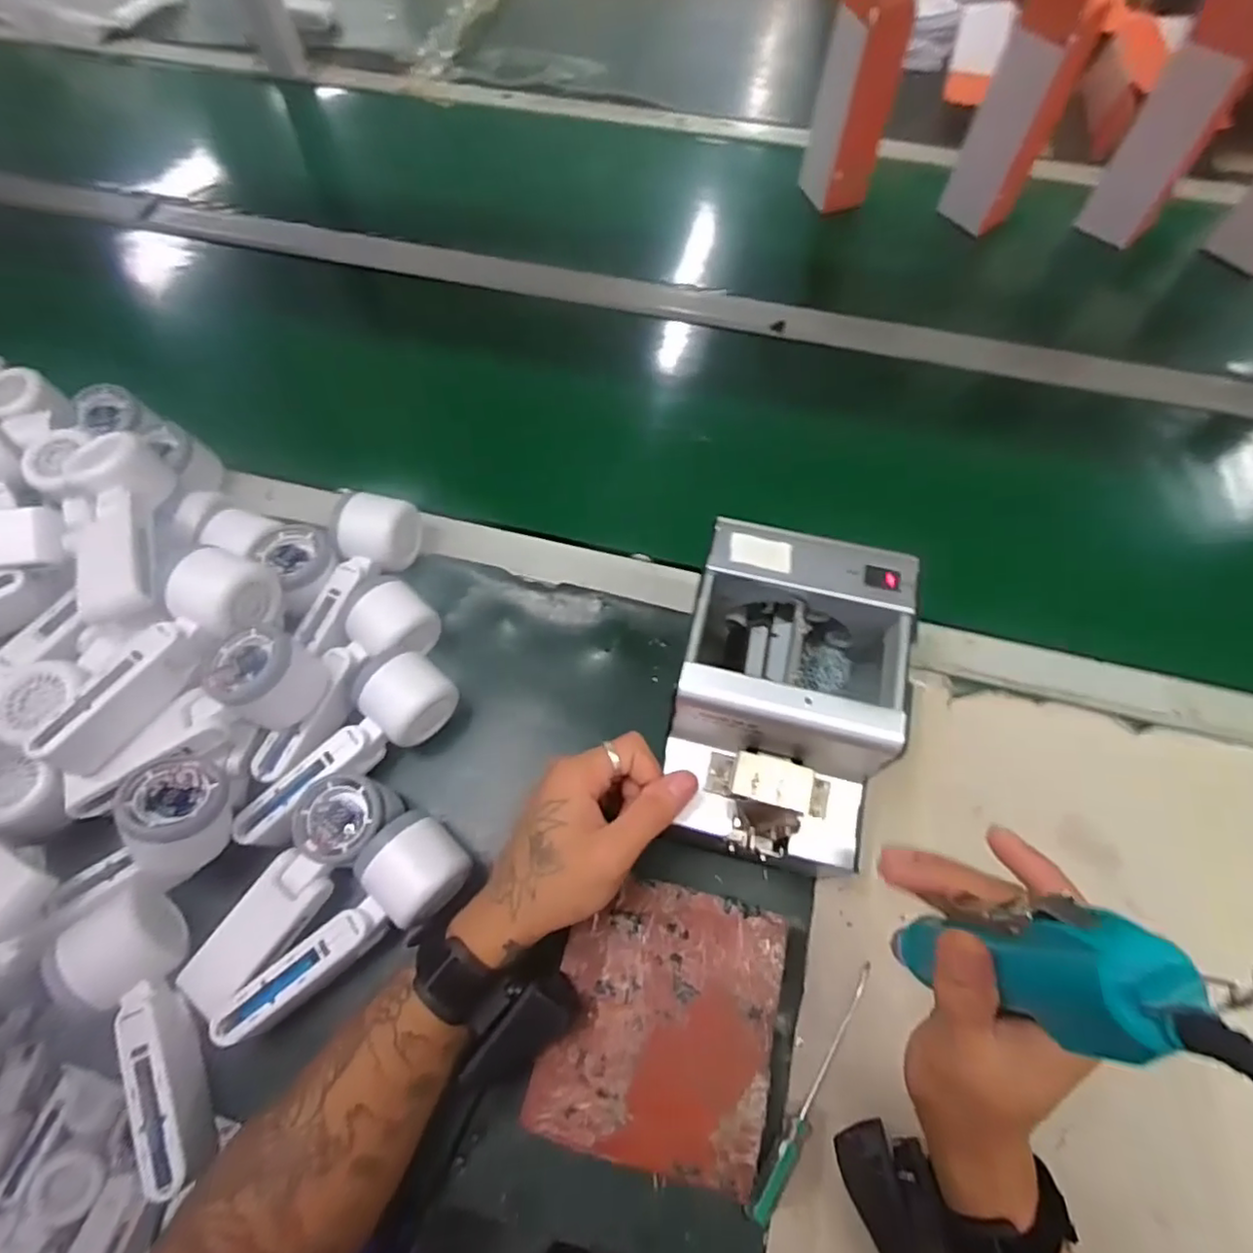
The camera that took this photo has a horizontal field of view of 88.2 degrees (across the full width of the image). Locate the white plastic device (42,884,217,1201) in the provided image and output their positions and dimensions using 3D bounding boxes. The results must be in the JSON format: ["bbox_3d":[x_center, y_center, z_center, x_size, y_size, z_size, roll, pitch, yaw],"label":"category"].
[{"bbox_3d":[-0.299,0.248,0.388,0.060,0.048,0.163,-20,65,-8],"label":"white plastic device"}]

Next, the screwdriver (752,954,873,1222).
[{"bbox_3d":[0.117,0.277,0.391,0.012,0.012,0.152,31,68,15],"label":"screwdriver"}]

